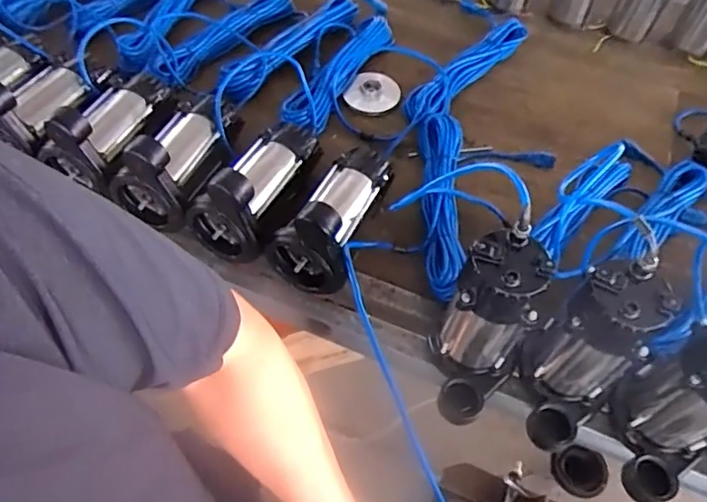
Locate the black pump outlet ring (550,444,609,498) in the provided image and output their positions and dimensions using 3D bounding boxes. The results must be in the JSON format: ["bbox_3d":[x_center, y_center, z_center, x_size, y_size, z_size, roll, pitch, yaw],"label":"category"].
[{"bbox_3d":[0.592,0.568,1.455,0.130,0.070,0.130,4,77,23],"label":"black pump outlet ring"}]

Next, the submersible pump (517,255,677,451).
[{"bbox_3d":[0.264,0.125,0.653,0.105,0.221,0.133,36,62,19],"label":"submersible pump"}]

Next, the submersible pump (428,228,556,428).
[{"bbox_3d":[0.166,0.096,0.673,0.099,0.226,0.147,-2,56,-4],"label":"submersible pump"}]

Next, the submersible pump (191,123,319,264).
[{"bbox_3d":[-0.144,-0.125,0.850,0.110,0.147,0.235,23,58,12],"label":"submersible pump"}]

